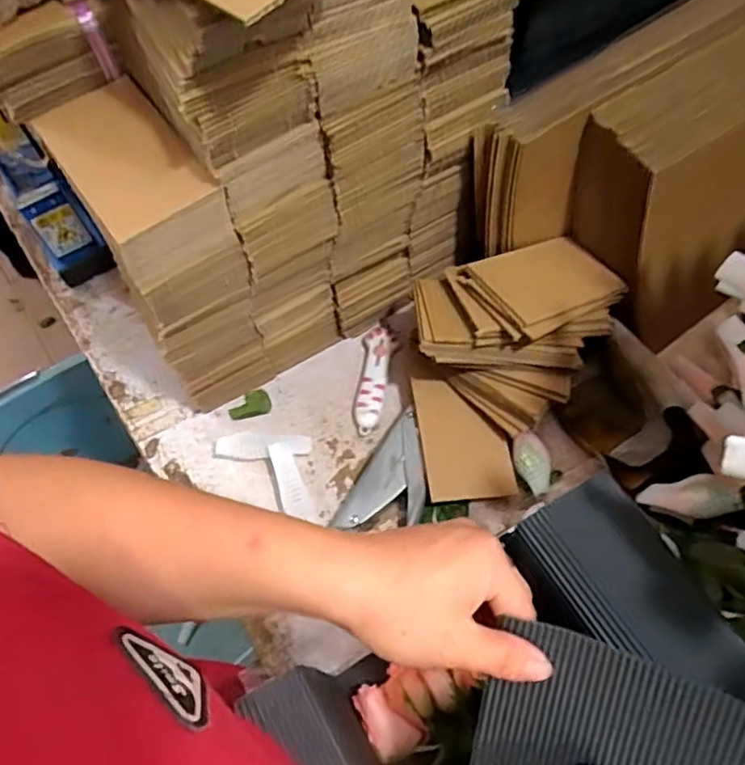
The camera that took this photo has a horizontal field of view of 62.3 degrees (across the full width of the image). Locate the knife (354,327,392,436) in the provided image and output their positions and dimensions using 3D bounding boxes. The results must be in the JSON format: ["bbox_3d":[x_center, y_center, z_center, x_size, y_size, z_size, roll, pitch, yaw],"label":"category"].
[{"bbox_3d":[0.001,-0.004,0.620,0.027,0.015,0.116,4,64,5],"label":"knife"}]

